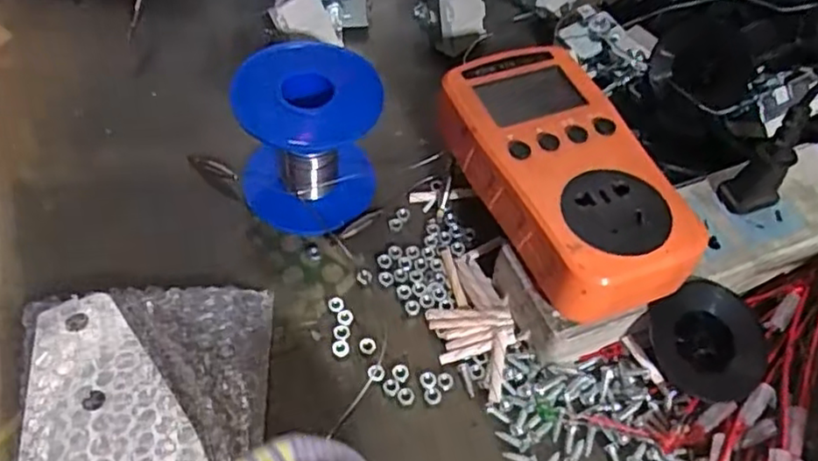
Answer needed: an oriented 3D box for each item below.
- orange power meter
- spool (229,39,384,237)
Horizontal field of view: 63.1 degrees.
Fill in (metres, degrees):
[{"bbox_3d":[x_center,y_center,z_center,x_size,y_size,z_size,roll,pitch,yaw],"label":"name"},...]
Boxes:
[{"bbox_3d":[0.062,-0.023,0.283,0.068,0.030,0.126,-17,58,-16],"label":"orange power meter"},{"bbox_3d":[-0.047,-0.043,0.312,0.063,0.069,0.059,-4,55,-7],"label":"spool"}]

